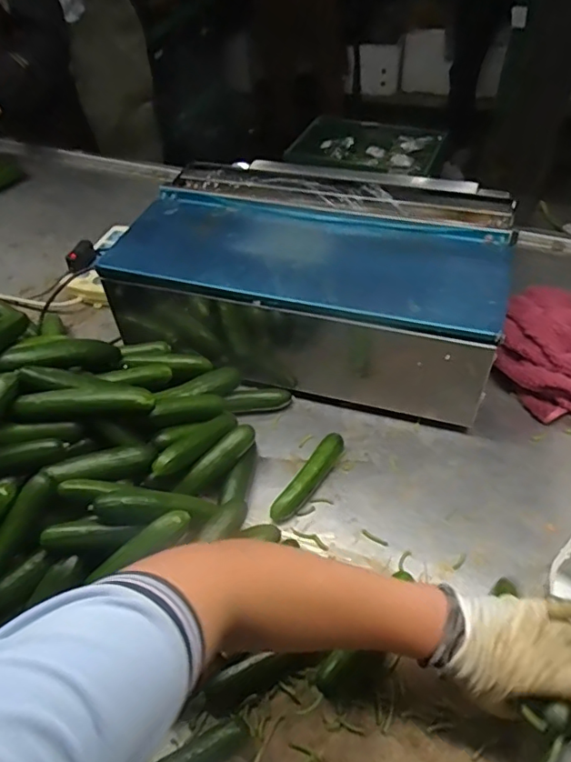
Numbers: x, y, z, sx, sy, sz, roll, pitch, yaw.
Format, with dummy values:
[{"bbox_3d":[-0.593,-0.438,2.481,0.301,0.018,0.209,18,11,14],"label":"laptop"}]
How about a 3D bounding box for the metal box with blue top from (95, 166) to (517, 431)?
[{"bbox_3d":[0.033,-0.133,0.782,0.494,0.182,0.284,12,50,15],"label":"metal box with blue top"}]

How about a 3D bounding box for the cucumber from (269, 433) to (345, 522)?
[{"bbox_3d":[0.028,0.113,0.657,0.026,0.027,0.129,30,56,28],"label":"cucumber"}]

